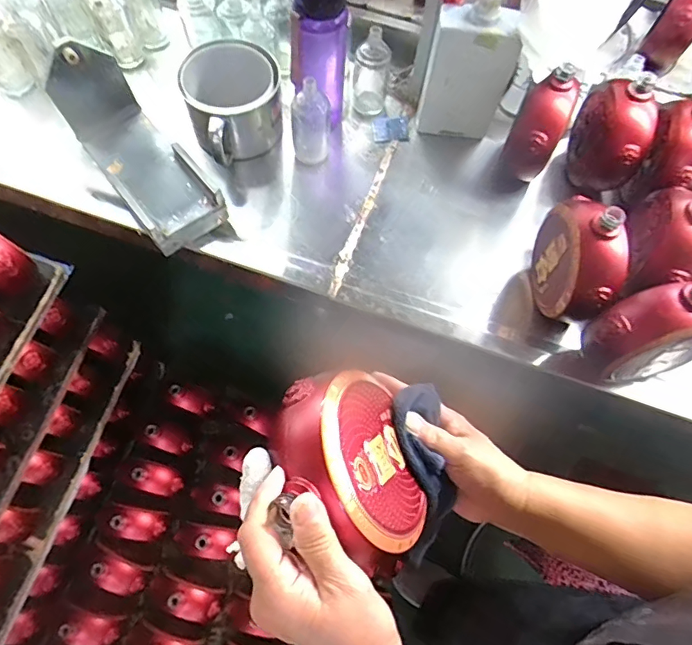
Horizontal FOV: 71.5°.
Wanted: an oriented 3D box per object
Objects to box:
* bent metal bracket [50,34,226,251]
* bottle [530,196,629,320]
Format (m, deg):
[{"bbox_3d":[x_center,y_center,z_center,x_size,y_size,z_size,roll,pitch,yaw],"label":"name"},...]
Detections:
[{"bbox_3d":[-0.274,-0.225,0.635,0.105,0.111,0.269,-36,74,-14],"label":"bent metal bracket"},{"bbox_3d":[0.263,-0.073,0.561,0.072,0.145,0.135,-7,69,-4],"label":"bottle"}]

